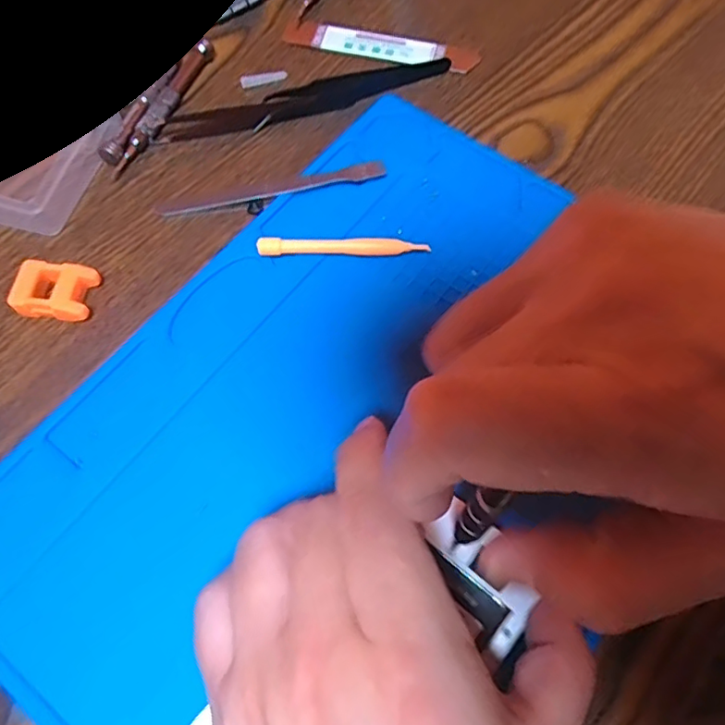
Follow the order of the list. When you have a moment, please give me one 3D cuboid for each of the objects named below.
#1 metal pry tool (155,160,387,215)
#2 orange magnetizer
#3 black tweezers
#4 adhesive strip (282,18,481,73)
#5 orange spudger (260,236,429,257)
[{"bbox_3d":[-0.047,-0.090,0.296,0.117,0.006,0.012,-12,67,-6],"label":"metal pry tool"},{"bbox_3d":[-0.142,-0.032,0.266,0.033,0.014,0.028,4,66,0],"label":"orange magnetizer"},{"bbox_3d":[-0.030,-0.150,0.322,0.167,0.008,0.020,-17,68,-8],"label":"black tweezers"},{"bbox_3d":[0.011,-0.191,0.343,0.115,0.004,0.020,11,66,3],"label":"adhesive strip"},{"bbox_3d":[-0.009,-0.056,0.278,0.082,0.008,0.008,-2,66,-2],"label":"orange spudger"}]

